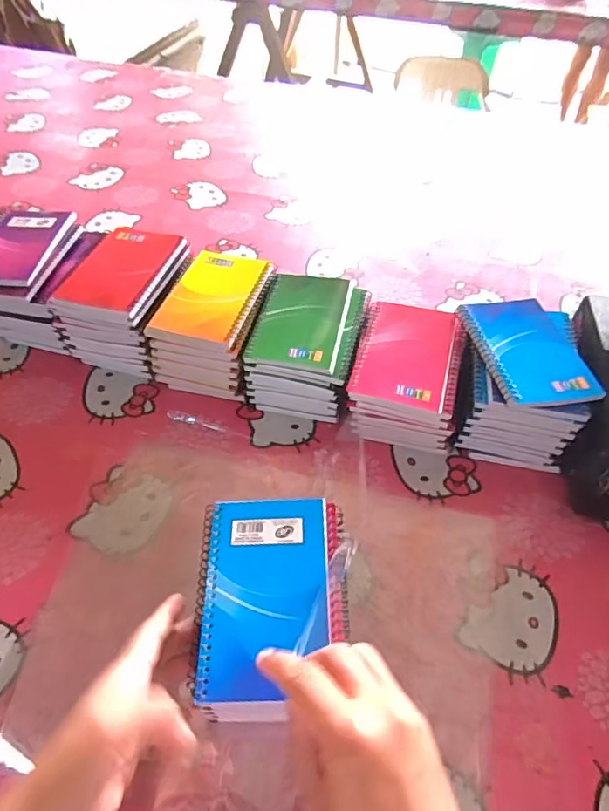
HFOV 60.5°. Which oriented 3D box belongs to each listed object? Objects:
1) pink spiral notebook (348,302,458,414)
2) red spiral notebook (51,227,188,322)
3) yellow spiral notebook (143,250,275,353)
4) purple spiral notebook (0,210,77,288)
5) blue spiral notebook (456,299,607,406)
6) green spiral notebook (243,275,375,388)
[{"bbox_3d":[0.095,-0.051,0.489,0.082,0.010,0.126,13,51,8],"label":"pink spiral notebook"},{"bbox_3d":[-0.180,-0.137,0.527,0.081,0.014,0.130,13,51,9],"label":"red spiral notebook"},{"bbox_3d":[-0.090,-0.109,0.521,0.085,0.014,0.132,15,51,10],"label":"yellow spiral notebook"},{"bbox_3d":[-0.309,-0.171,0.555,0.091,0.010,0.135,7,50,4],"label":"purple spiral notebook"},{"bbox_3d":[0.199,-0.052,0.468,0.082,0.010,0.126,-6,50,-8],"label":"blue spiral notebook"},{"bbox_3d":[0.005,-0.085,0.513,0.103,0.011,0.138,13,51,8],"label":"green spiral notebook"}]

